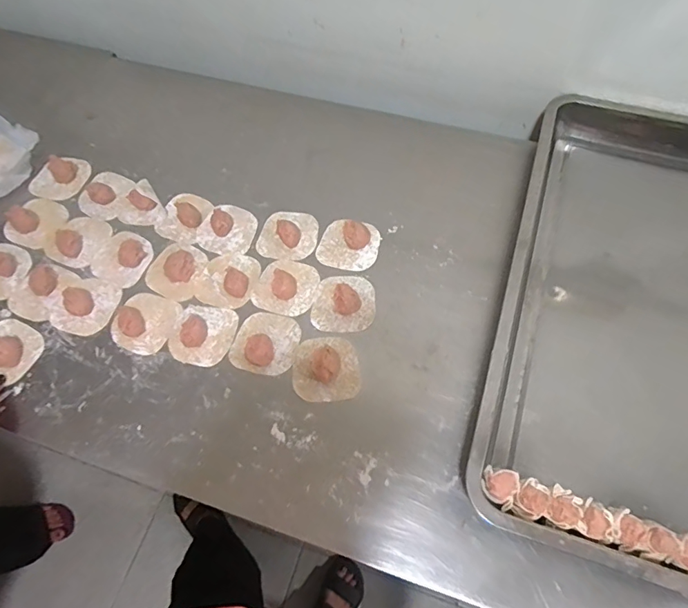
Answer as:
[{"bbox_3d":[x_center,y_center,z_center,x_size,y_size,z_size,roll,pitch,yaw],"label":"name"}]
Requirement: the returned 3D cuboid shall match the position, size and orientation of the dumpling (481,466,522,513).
[{"bbox_3d":[0.156,0.184,0.470,0.035,0.033,0.036,0,65,1],"label":"dumpling"}]

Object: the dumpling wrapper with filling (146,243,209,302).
[{"bbox_3d":[-0.219,-0.047,0.606,0.076,0.016,0.076,29,69,14],"label":"dumpling wrapper with filling"}]

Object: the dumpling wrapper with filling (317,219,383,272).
[{"bbox_3d":[0.007,-0.082,0.610,0.078,0.024,0.069,12,66,6],"label":"dumpling wrapper with filling"}]

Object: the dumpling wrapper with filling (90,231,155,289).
[{"bbox_3d":[-0.298,-0.065,0.618,0.072,0.021,0.077,22,67,11],"label":"dumpling wrapper with filling"}]

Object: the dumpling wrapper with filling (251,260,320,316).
[{"bbox_3d":[-0.074,-0.027,0.589,0.077,0.019,0.076,14,66,7],"label":"dumpling wrapper with filling"}]

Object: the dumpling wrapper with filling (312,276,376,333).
[{"bbox_3d":[-0.001,-0.005,0.576,0.077,0.020,0.074,0,65,1],"label":"dumpling wrapper with filling"}]

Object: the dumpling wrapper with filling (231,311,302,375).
[{"bbox_3d":[-0.094,0.043,0.556,0.075,0.020,0.077,0,65,1],"label":"dumpling wrapper with filling"}]

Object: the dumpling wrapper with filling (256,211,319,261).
[{"bbox_3d":[-0.075,-0.096,0.623,0.076,0.020,0.076,0,65,1],"label":"dumpling wrapper with filling"}]

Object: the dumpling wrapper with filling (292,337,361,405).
[{"bbox_3d":[-0.021,0.073,0.540,0.076,0.017,0.077,-8,65,-3],"label":"dumpling wrapper with filling"}]

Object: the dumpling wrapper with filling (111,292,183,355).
[{"bbox_3d":[-0.248,0.020,0.575,0.073,0.016,0.077,0,65,1],"label":"dumpling wrapper with filling"}]

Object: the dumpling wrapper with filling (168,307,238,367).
[{"bbox_3d":[-0.175,0.033,0.563,0.076,0.024,0.076,0,65,1],"label":"dumpling wrapper with filling"}]

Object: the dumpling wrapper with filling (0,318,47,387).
[{"bbox_3d":[-0.413,0.058,0.565,0.078,0.018,0.072,27,68,13],"label":"dumpling wrapper with filling"}]

